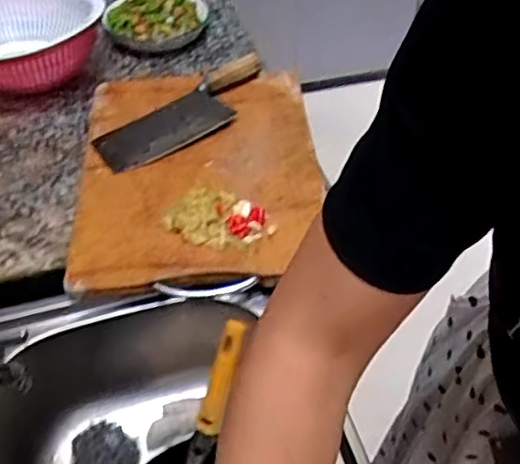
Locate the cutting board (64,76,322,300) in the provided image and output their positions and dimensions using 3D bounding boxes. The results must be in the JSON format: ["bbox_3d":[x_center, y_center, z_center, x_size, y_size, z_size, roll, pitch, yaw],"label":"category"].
[{"bbox_3d":[-0.076,-0.089,0.803,0.289,0.024,0.382,-6,45,-1],"label":"cutting board"}]

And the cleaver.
[{"bbox_3d":[-0.092,-0.165,0.867,0.279,0.024,0.093,-31,51,-24],"label":"cleaver"}]

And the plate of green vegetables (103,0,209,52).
[{"bbox_3d":[-0.174,-0.373,1.059,0.164,0.054,0.173,-8,46,-3],"label":"plate of green vegetables"}]

